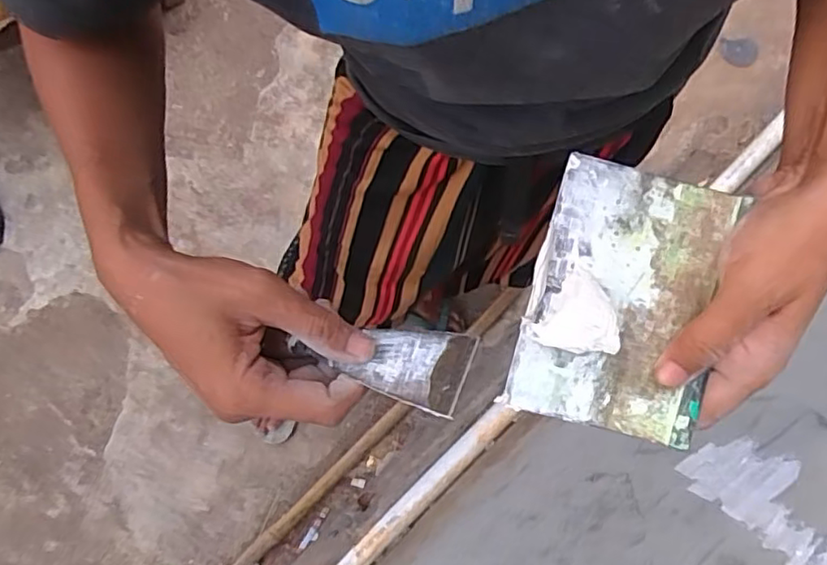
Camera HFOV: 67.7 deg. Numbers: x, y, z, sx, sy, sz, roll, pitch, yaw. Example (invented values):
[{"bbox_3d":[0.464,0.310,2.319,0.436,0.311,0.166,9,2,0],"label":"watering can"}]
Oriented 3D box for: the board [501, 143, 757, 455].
[{"bbox_3d":[0.096,0.010,0.277,0.086,0.011,0.117,14,96,-3],"label":"board"}]

